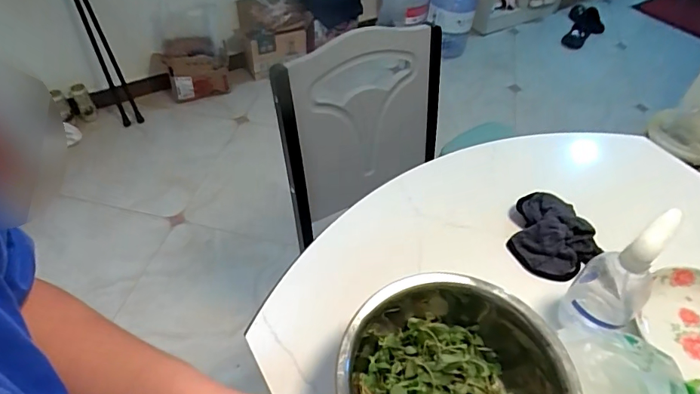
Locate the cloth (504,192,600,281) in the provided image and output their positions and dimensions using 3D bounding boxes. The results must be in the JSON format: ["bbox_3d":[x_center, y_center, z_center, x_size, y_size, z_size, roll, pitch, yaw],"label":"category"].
[{"bbox_3d":[0.322,0.054,0.729,0.139,0.048,0.133,-29,55,-26],"label":"cloth"}]

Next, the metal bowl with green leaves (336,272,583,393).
[{"bbox_3d":[0.127,0.216,0.532,0.244,0.116,0.250,1,48,-2],"label":"metal bowl with green leaves"}]

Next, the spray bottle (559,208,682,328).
[{"bbox_3d":[0.328,0.108,0.568,0.070,0.212,0.077,30,53,23],"label":"spray bottle"}]

